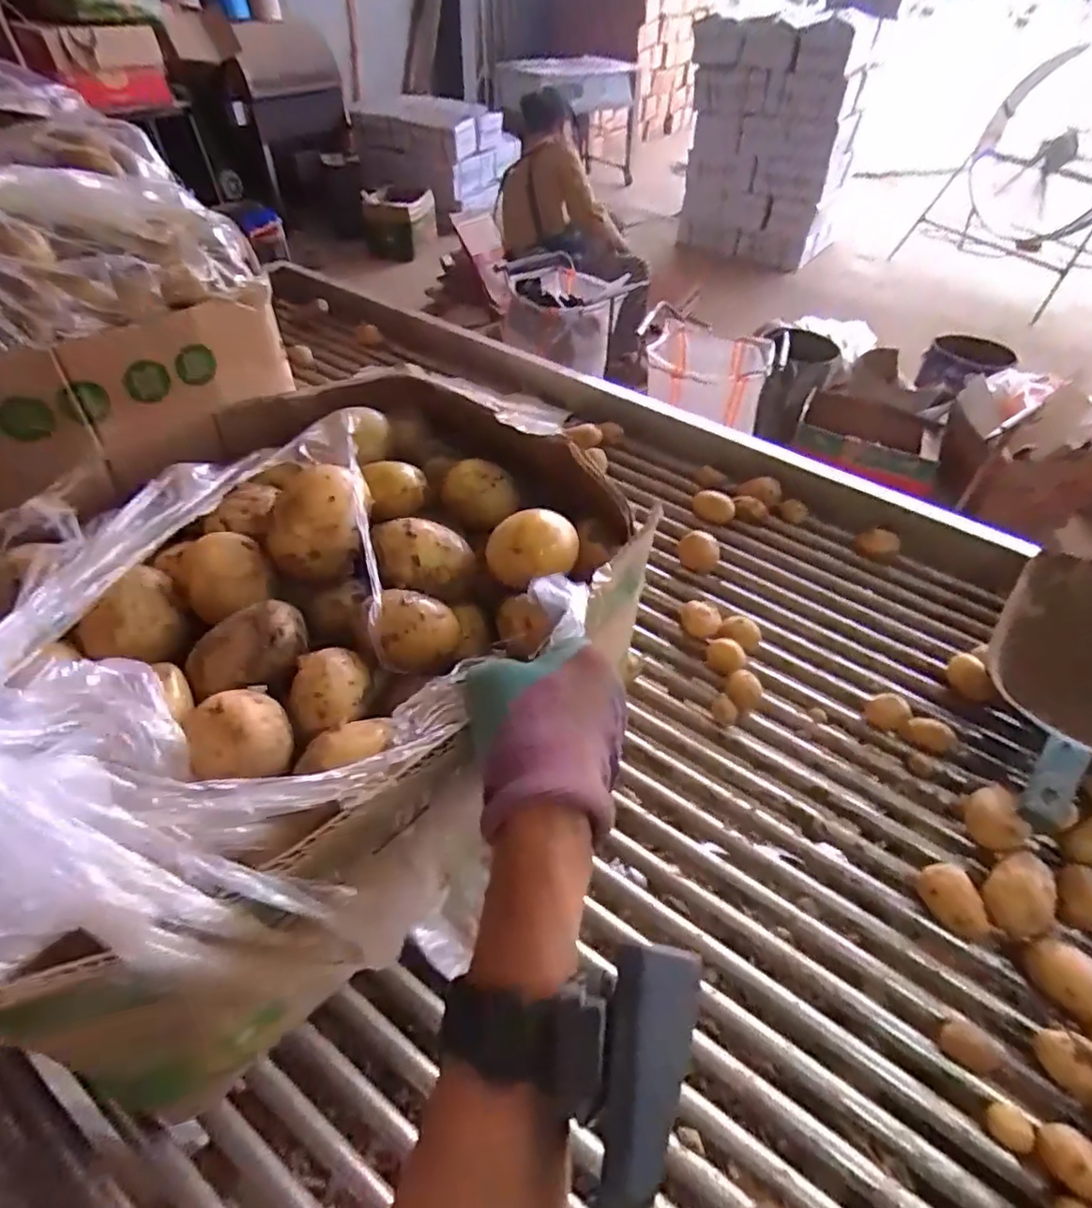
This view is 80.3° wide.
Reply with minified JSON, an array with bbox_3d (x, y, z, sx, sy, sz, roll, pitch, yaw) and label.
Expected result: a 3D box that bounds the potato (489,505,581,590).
[{"bbox_3d":[-0.009,-0.040,0.419,0.058,0.037,0.039,-6,47,-7],"label":"potato"}]

